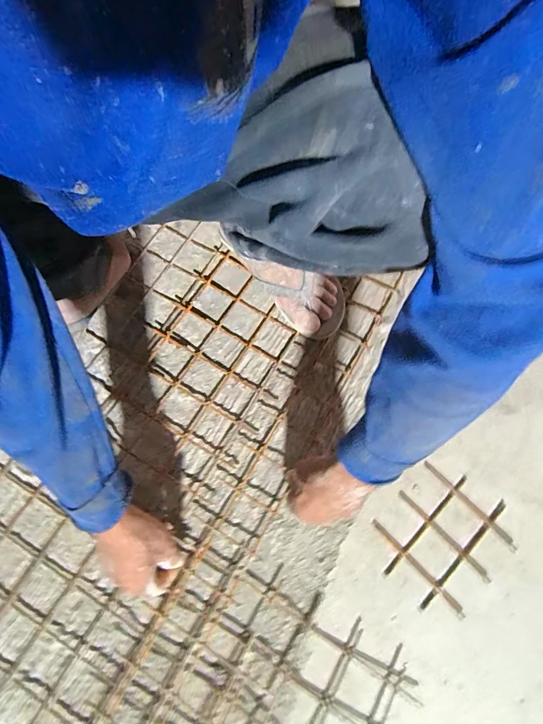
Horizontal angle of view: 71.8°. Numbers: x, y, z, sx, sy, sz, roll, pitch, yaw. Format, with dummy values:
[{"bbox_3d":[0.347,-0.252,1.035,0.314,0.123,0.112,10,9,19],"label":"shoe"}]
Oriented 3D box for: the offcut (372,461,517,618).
[{"bbox_3d":[0.223,0.225,0.488,0.141,0.008,0.166,43,77,11],"label":"offcut"}]

